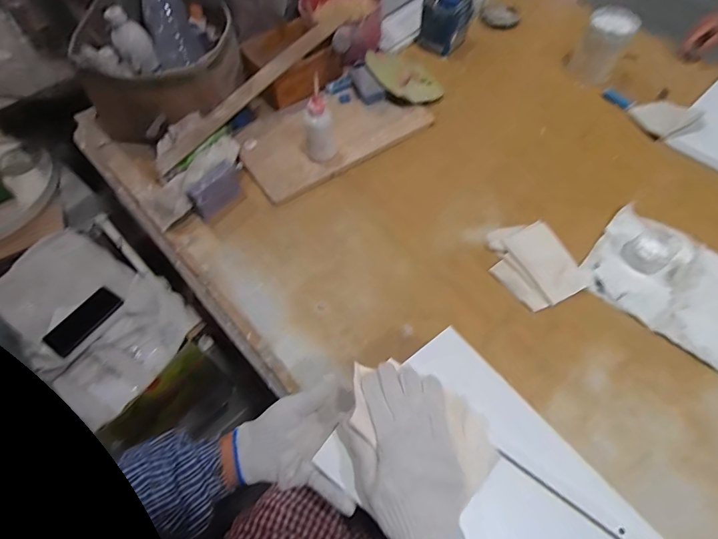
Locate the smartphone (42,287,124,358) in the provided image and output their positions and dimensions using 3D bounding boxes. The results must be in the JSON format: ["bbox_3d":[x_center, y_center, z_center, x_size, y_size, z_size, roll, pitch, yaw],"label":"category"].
[{"bbox_3d":[-0.609,0.114,0.911,0.076,0.013,0.160,33,67,20],"label":"smartphone"}]

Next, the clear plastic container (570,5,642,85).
[{"bbox_3d":[0.544,-0.495,0.918,0.083,0.120,0.102,-41,66,-19],"label":"clear plastic container"}]

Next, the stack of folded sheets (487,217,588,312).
[{"bbox_3d":[0.292,-0.011,0.691,0.129,0.008,0.155,-19,61,-8],"label":"stack of folded sheets"}]

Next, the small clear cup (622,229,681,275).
[{"bbox_3d":[0.492,-0.033,0.689,0.071,0.035,0.063,-31,63,-14],"label":"small clear cup"}]

